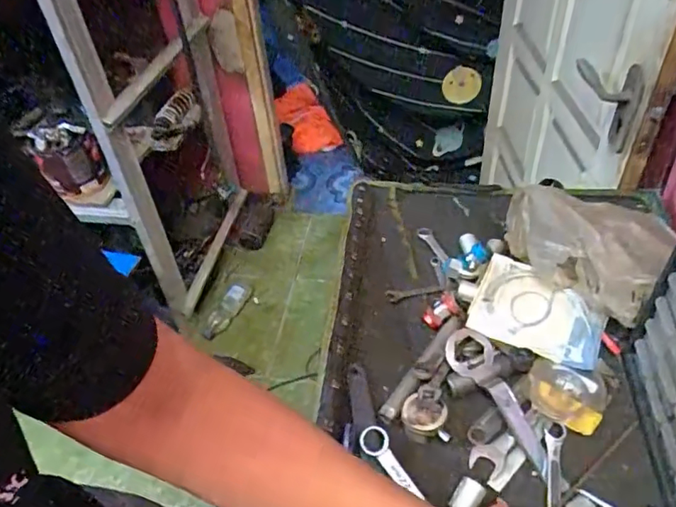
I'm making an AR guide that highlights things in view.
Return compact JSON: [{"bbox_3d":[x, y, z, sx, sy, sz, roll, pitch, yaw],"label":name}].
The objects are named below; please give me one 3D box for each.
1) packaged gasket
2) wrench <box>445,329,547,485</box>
[{"bbox_3d":[0.267,0.077,0.722,0.165,0.016,0.122,22,65,20],"label":"packaged gasket"},{"bbox_3d":[0.196,0.175,0.655,0.062,0.023,0.192,-21,59,-15],"label":"wrench"}]

